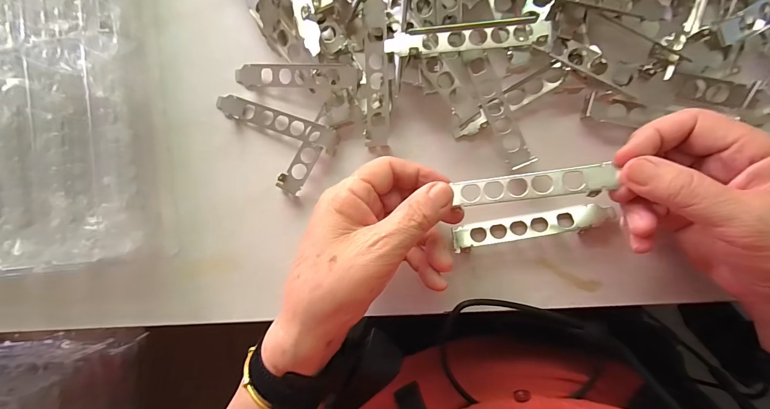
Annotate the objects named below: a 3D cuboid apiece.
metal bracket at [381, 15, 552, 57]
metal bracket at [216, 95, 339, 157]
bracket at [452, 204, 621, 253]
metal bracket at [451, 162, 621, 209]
[{"bbox_3d":[0.058,-0.124,0.265,0.113,0.014,0.021,0,91,10],"label":"metal bracket"},{"bbox_3d":[-0.096,-0.072,0.308,0.118,0.008,0.020,21,95,8],"label":"metal bracket"},{"bbox_3d":[0.114,0.019,0.276,0.121,0.010,0.020,-11,90,10],"label":"bracket"},{"bbox_3d":[0.098,-0.012,0.239,0.101,0.004,0.020,-7,75,14],"label":"metal bracket"}]

